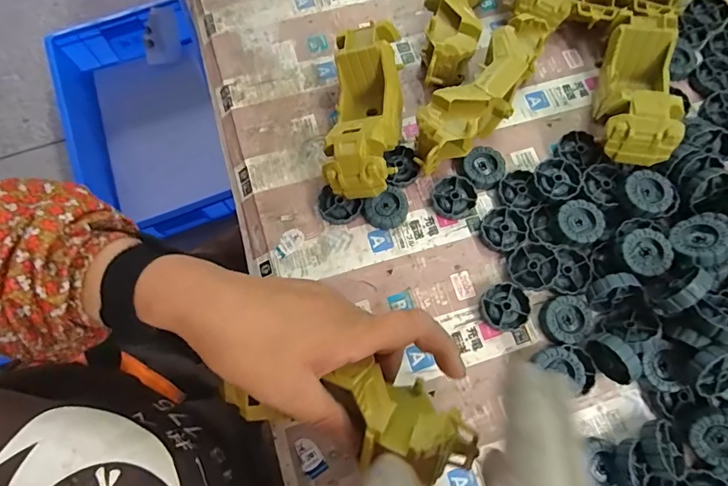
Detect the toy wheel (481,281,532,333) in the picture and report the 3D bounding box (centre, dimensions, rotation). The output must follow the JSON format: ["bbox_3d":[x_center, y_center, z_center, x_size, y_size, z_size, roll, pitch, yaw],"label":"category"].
[{"bbox_3d":[0.115,0.053,0.353,0.038,0.012,0.037,0,73,1],"label":"toy wheel"}]

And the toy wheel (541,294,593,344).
[{"bbox_3d":[0.166,0.061,0.348,0.042,0.011,0.036,-18,74,-4],"label":"toy wheel"}]

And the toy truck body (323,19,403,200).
[{"bbox_3d":[0.003,-0.116,0.385,0.062,0.064,0.160,4,73,2],"label":"toy truck body"}]

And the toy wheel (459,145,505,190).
[{"bbox_3d":[0.108,-0.066,0.392,0.038,0.016,0.038,0,73,1],"label":"toy wheel"}]

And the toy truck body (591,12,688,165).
[{"bbox_3d":[0.240,-0.137,0.381,0.057,0.057,0.152,17,60,7],"label":"toy truck body"}]

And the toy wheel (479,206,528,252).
[{"bbox_3d":[0.121,-0.012,0.373,0.038,0.010,0.038,0,73,1],"label":"toy wheel"}]

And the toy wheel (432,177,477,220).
[{"bbox_3d":[0.080,-0.040,0.384,0.038,0.010,0.037,0,73,1],"label":"toy wheel"}]

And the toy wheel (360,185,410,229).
[{"bbox_3d":[0.021,-0.029,0.381,0.040,0.015,0.032,-32,76,-8],"label":"toy wheel"}]

